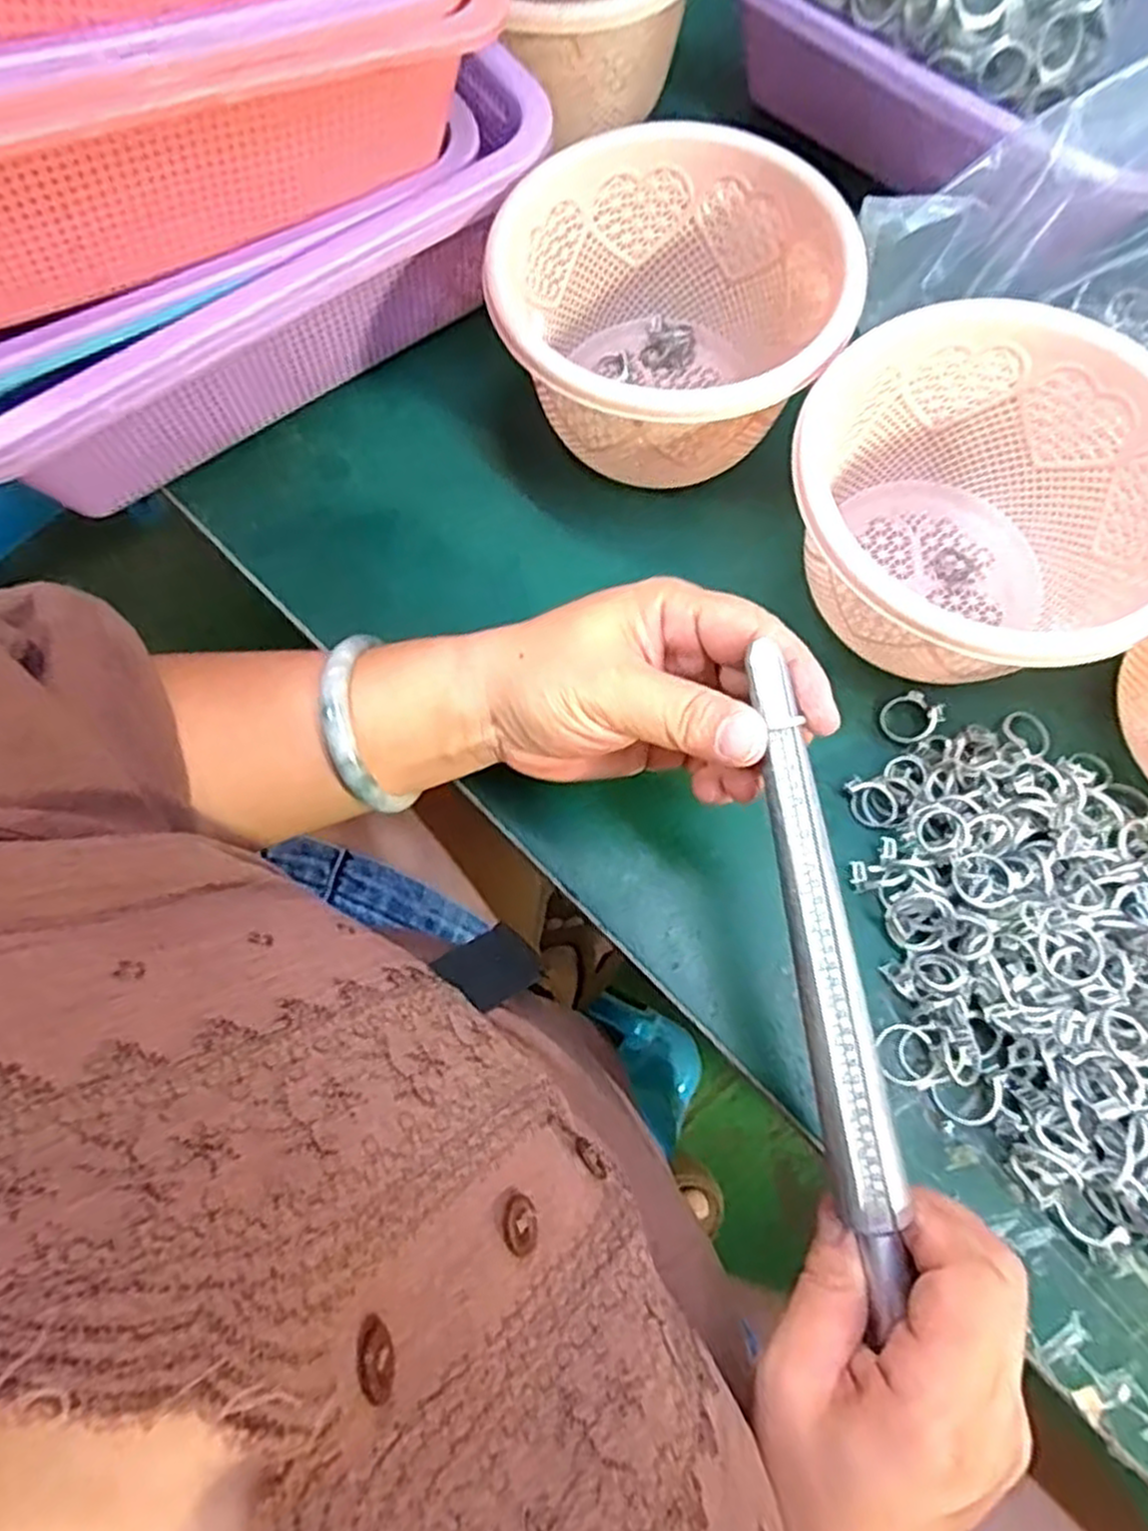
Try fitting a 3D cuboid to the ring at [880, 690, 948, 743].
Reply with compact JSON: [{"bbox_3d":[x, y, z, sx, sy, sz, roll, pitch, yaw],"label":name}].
[{"bbox_3d":[0.146,-0.021,0.341,0.024,0.004,0.022,-7,65,16],"label":"ring"}]

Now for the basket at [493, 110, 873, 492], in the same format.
[{"bbox_3d":[0.040,-0.192,0.354,0.139,0.086,0.139,0,73,1],"label":"basket"}]

